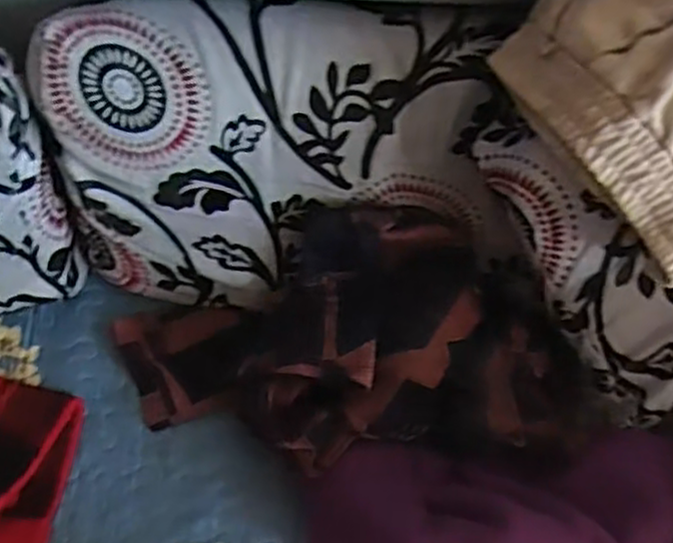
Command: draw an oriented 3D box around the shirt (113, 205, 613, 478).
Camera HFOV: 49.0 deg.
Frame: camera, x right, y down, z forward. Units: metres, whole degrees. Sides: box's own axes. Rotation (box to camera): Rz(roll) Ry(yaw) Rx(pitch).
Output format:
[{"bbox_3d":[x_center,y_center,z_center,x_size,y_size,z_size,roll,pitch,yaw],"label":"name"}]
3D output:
[{"bbox_3d":[0.020,0.082,0.745,0.475,0.168,0.239,-6,67,-5],"label":"shirt"}]

